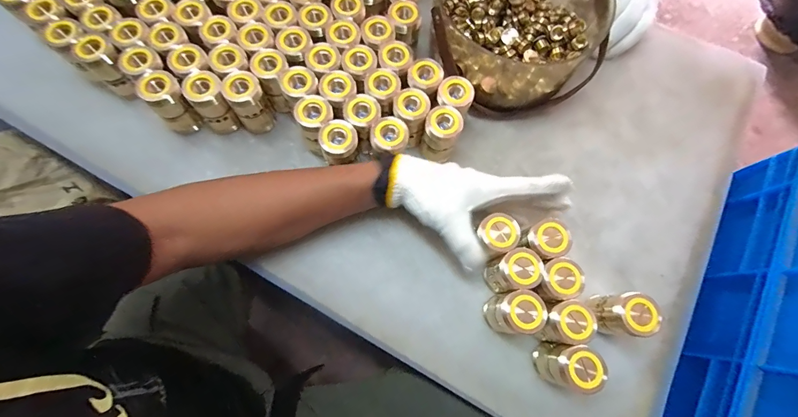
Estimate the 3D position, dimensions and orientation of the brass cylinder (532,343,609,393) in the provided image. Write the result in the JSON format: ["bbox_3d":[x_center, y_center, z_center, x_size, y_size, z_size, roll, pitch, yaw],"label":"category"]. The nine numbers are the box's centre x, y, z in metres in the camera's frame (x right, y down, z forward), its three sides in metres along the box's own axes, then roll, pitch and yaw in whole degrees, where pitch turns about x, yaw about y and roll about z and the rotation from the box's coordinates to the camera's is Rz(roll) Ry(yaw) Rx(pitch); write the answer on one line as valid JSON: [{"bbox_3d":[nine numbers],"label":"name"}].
[{"bbox_3d":[0.166,0.155,0.358,0.035,0.081,0.038,8,74,0],"label":"brass cylinder"}]

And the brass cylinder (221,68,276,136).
[{"bbox_3d":[-0.172,-0.122,0.416,0.037,0.064,0.040,0,74,-2],"label":"brass cylinder"}]

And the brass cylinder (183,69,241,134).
[{"bbox_3d":[-0.214,-0.121,0.414,0.042,0.068,0.039,-36,78,-11],"label":"brass cylinder"}]

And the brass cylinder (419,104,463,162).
[{"bbox_3d":[0.047,-0.088,0.411,0.041,0.056,0.036,25,75,5],"label":"brass cylinder"}]

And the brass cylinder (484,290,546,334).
[{"bbox_3d":[0.116,0.106,0.367,0.038,0.079,0.038,0,74,-2],"label":"brass cylinder"}]

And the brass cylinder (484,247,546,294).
[{"bbox_3d":[0.120,0.067,0.380,0.040,0.076,0.039,0,74,-2],"label":"brass cylinder"}]

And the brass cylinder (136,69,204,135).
[{"bbox_3d":[-0.260,-0.119,0.414,0.039,0.069,0.037,-41,79,-12],"label":"brass cylinder"}]

